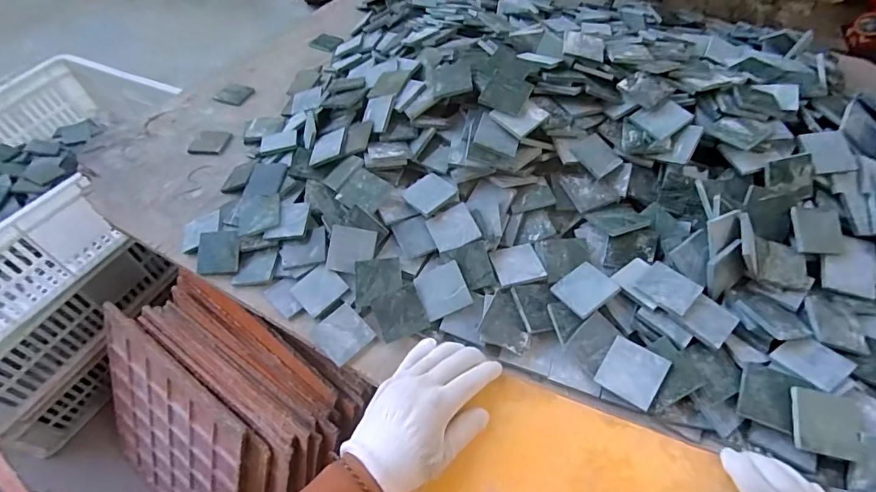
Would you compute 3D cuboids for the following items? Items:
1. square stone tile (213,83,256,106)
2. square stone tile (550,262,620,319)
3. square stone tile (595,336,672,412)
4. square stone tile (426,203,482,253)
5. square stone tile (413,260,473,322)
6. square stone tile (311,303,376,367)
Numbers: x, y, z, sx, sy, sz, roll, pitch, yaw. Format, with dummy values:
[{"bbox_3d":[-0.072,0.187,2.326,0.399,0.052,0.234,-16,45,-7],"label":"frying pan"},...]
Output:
[{"bbox_3d":[-0.337,-0.251,0.738,0.050,0.004,0.053,19,55,16],"label":"square stone tile"},{"bbox_3d":[0.144,0.042,0.438,0.049,0.005,0.048,-38,44,-4],"label":"square stone tile"},{"bbox_3d":[0.173,0.112,0.395,0.049,0.004,0.048,26,78,35],"label":"square stone tile"},{"bbox_3d":[0.017,-0.020,0.493,0.048,0.004,0.046,-26,66,1],"label":"square stone tile"},{"bbox_3d":[0.005,0.046,0.461,0.049,0.007,0.050,-25,72,6],"label":"square stone tile"},{"bbox_3d":[-0.097,0.090,0.454,0.048,0.012,0.051,-37,60,-24],"label":"square stone tile"}]

